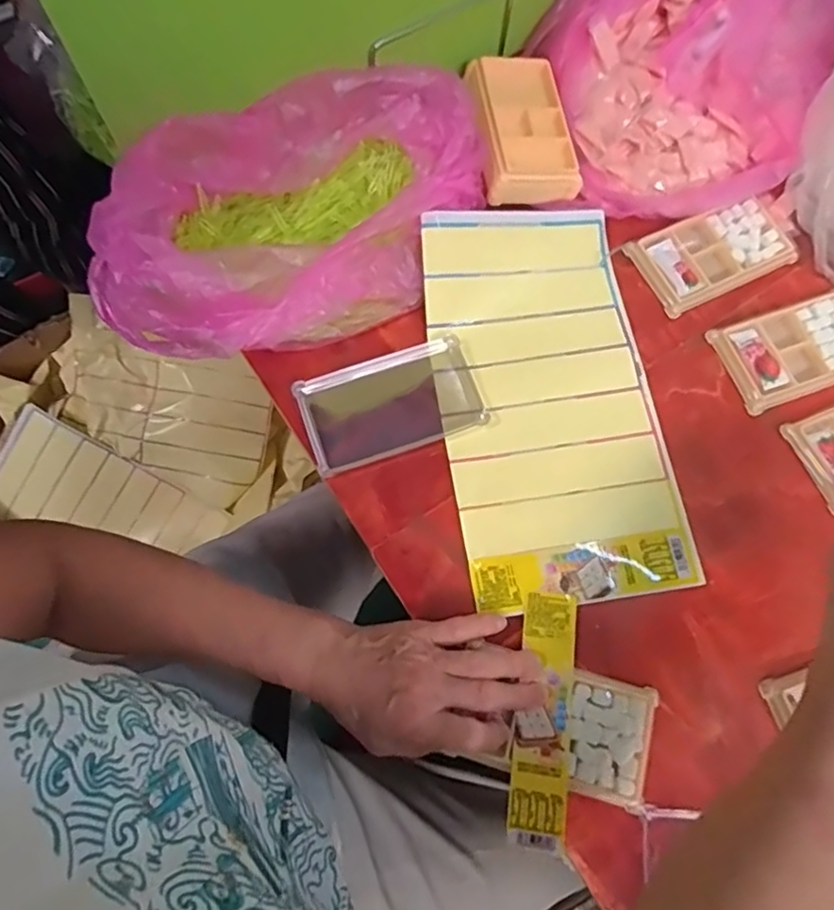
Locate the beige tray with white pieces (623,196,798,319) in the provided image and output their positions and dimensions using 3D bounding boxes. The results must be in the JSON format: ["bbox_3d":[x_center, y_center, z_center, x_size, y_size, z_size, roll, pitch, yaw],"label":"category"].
[{"bbox_3d":[0.267,-0.181,0.564,0.139,0.013,0.075,-25,74,-9],"label":"beige tray with white pieces"}]

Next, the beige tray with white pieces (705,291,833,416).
[{"bbox_3d":[0.328,-0.092,0.536,0.136,0.019,0.078,-20,73,-7],"label":"beige tray with white pieces"}]

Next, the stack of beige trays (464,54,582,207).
[{"bbox_3d":[0.093,-0.300,0.565,0.086,0.034,0.147,-9,72,-4],"label":"stack of beige trays"}]

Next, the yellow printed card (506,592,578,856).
[{"bbox_3d":[0.091,0.180,0.437,0.042,0.011,0.162,9,69,2],"label":"yellow printed card"}]

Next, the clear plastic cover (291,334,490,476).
[{"bbox_3d":[-0.021,-0.040,0.511,0.142,0.016,0.079,-19,73,-7],"label":"clear plastic cover"}]

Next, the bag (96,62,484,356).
[{"bbox_3d":[-0.096,-0.194,0.505,0.347,0.086,0.177,-26,74,-9],"label":"bag"}]

